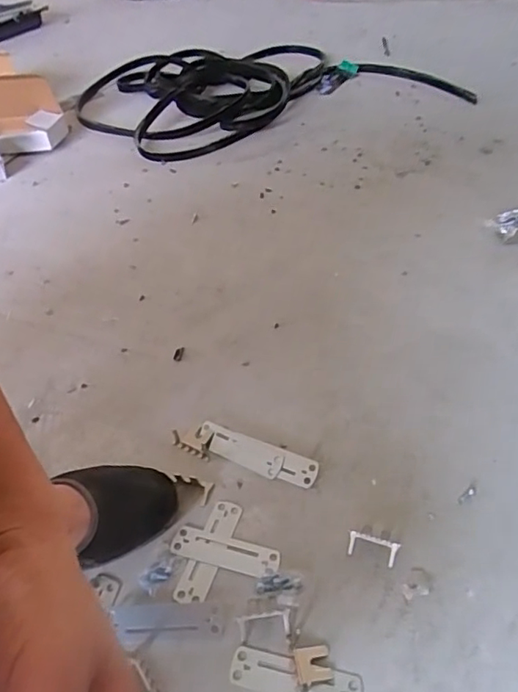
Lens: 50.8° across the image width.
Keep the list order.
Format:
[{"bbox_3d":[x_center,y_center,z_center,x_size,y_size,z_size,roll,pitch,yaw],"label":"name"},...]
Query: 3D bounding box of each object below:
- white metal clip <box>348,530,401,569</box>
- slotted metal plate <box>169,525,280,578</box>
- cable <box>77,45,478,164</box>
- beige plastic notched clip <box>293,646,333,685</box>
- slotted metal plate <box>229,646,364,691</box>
[{"bbox_3d":[0.095,0.169,0.456,0.041,0.020,0.014,10,46,16],"label":"white metal clip"},{"bbox_3d":[-0.030,0.177,0.471,0.094,0.004,0.027,9,46,15],"label":"slotted metal plate"},{"bbox_3d":[-0.013,-0.594,1.231,0.734,0.060,0.530,-17,45,-12],"label":"cable"},{"bbox_3d":[0.040,0.235,0.402,0.026,0.006,0.024,-9,44,-3],"label":"beige plastic notched clip"},{"bbox_3d":[0.027,0.244,0.398,0.096,0.004,0.028,7,45,13],"label":"slotted metal plate"}]

